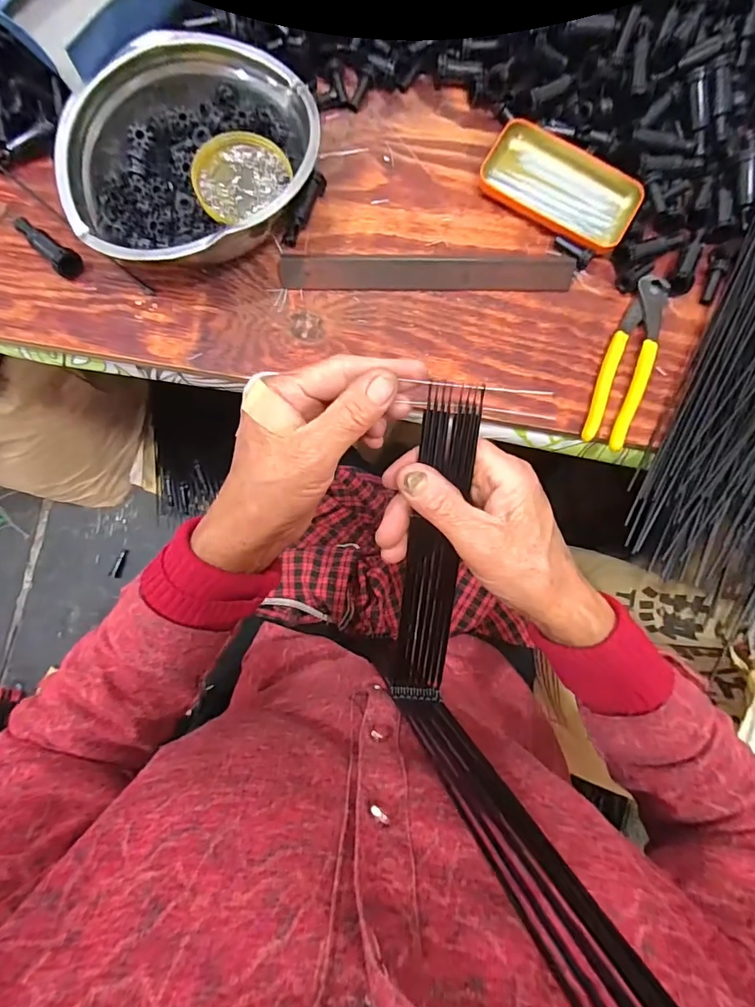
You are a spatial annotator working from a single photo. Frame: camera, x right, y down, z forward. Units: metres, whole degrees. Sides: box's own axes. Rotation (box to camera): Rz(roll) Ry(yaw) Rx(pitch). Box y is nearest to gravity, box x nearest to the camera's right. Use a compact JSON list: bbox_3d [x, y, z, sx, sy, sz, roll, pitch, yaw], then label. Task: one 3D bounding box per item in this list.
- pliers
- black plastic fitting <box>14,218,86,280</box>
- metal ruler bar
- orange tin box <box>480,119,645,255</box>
[{"bbox_3d":[0.228,-0.128,0.429,0.042,0.015,0.163,22,83,1],"label":"pliers"},{"bbox_3d":[-0.295,-0.234,0.421,0.023,0.030,0.075,-43,86,-6],"label":"black plastic fitting"},{"bbox_3d":[0.047,-0.212,0.430,0.264,0.016,0.027,-1,83,-2],"label":"metal ruler bar"},{"bbox_3d":[0.172,-0.297,0.442,0.142,0.018,0.079,35,83,2],"label":"orange tin box"}]

